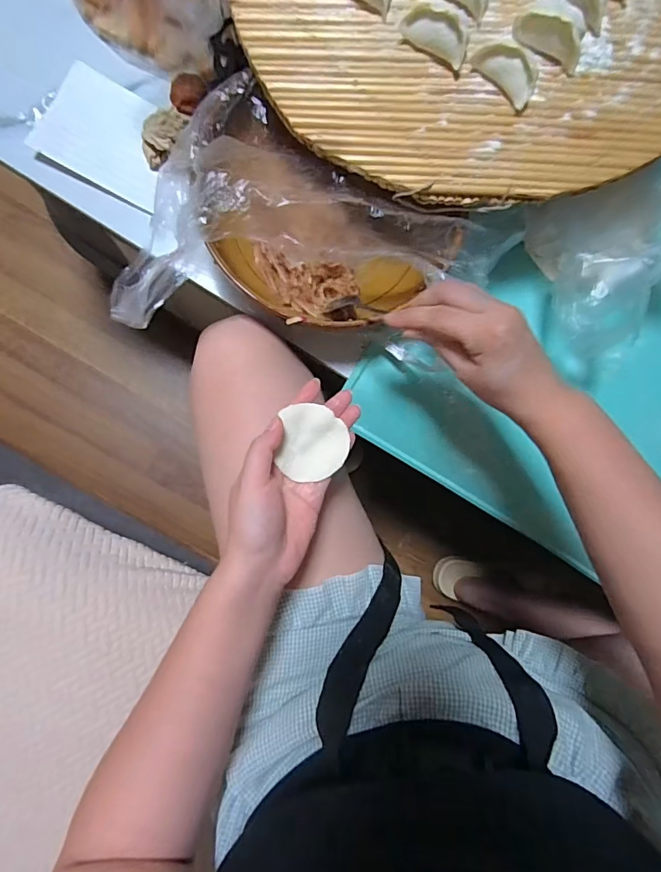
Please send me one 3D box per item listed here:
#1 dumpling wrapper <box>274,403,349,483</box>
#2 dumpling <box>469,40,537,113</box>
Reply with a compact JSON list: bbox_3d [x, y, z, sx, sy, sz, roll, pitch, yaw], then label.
[{"bbox_3d":[-0.013,0.006,0.353,0.054,0.010,0.056,7,87,-7],"label":"dumpling wrapper"},{"bbox_3d":[0.144,-0.297,0.364,0.056,0.028,0.019,41,83,-4],"label":"dumpling"}]

